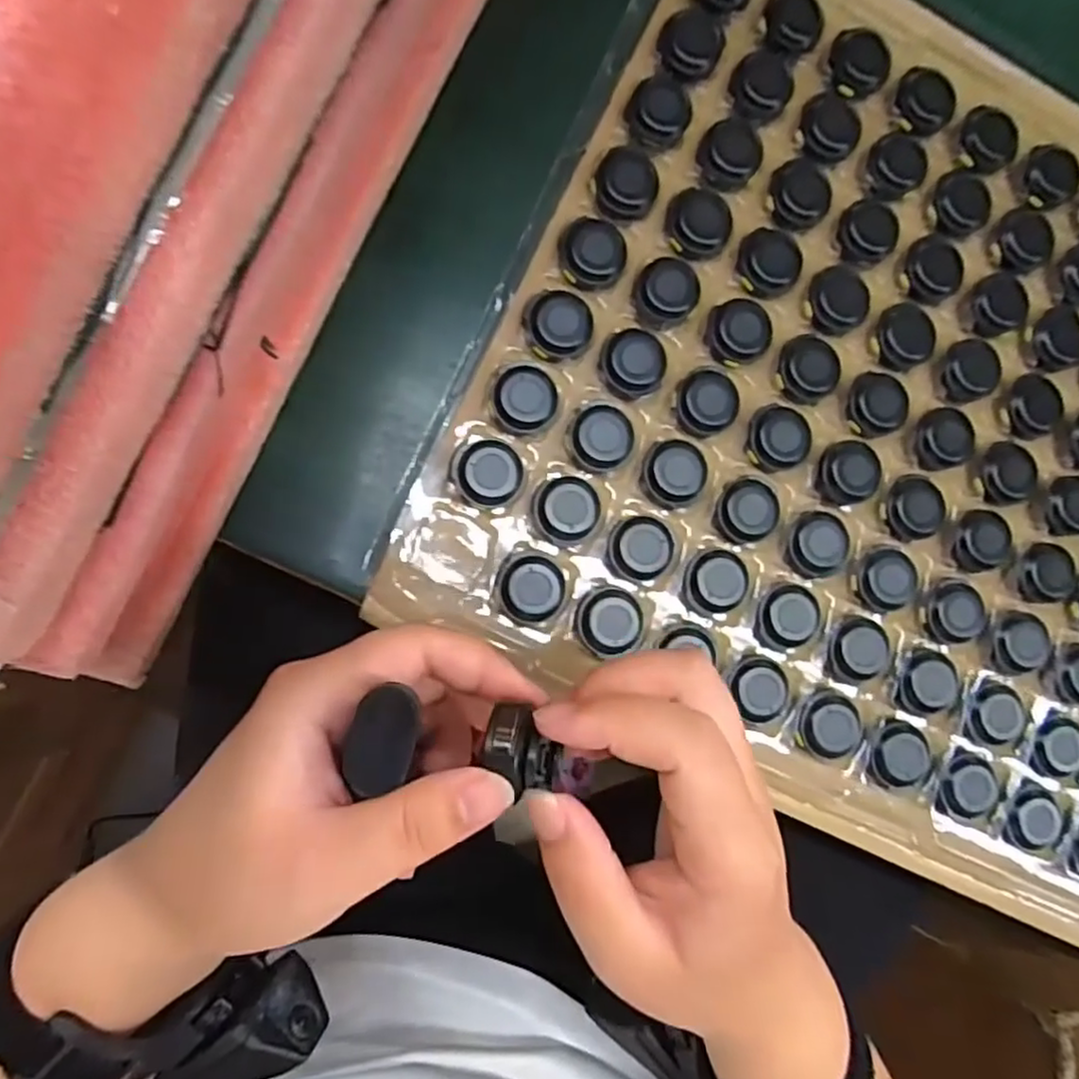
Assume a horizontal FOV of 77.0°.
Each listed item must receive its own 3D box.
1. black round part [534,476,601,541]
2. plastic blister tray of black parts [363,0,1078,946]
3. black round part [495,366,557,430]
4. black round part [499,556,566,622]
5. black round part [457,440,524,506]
[{"bbox_3d":[0.013,-0.014,0.291,0.028,0.004,0.027,-15,90,-8],"label":"black round part"},{"bbox_3d":[0.221,-0.031,0.326,0.502,0.018,0.360,26,85,-6],"label":"plastic blister tray of black parts"},{"bbox_3d":[-0.006,-0.061,0.291,0.027,0.006,0.026,0,88,-8],"label":"black round part"},{"bbox_3d":[-0.003,0.021,0.287,0.027,0.004,0.026,2,88,-8],"label":"black round part"},{"bbox_3d":[-0.021,-0.028,0.288,0.027,0.005,0.027,0,88,-8],"label":"black round part"}]

